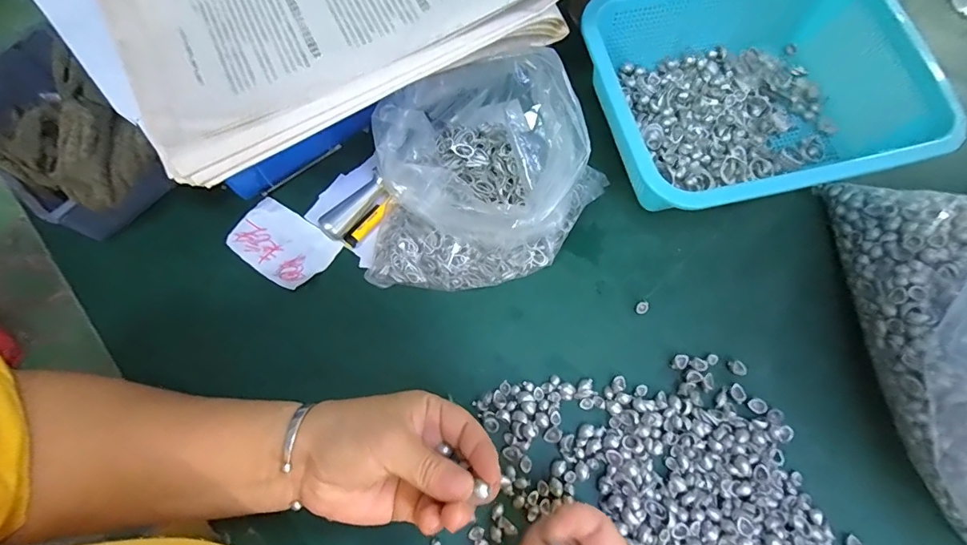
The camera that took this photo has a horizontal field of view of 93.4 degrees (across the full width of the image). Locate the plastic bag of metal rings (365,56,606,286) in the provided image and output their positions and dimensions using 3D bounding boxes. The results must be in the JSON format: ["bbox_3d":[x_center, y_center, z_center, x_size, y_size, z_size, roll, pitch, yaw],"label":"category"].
[{"bbox_3d":[0.002,-0.072,0.344,0.199,0.090,0.142,-15,71,-8],"label":"plastic bag of metal rings"}]

